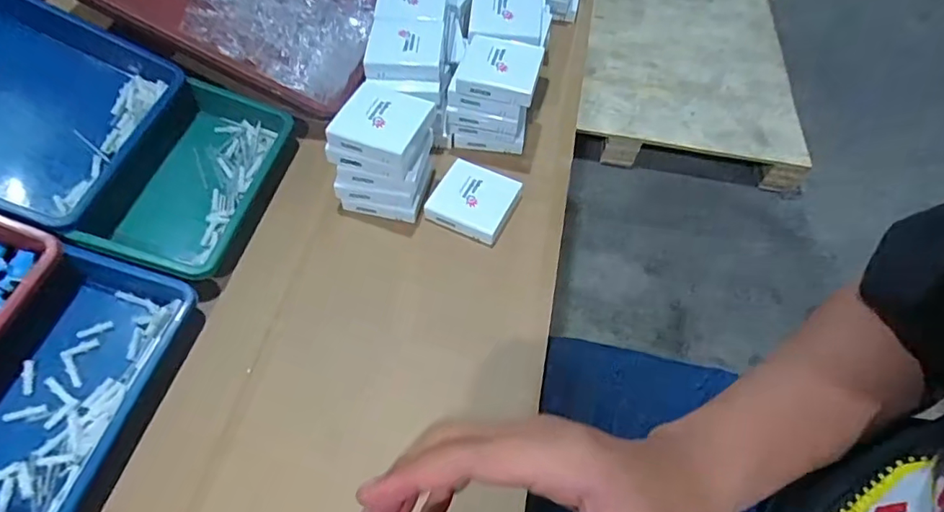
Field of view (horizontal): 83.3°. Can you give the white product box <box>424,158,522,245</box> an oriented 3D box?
[{"bbox_3d":[0.002,-0.063,0.615,0.090,0.026,0.089,23,58,11],"label":"white product box"}]

